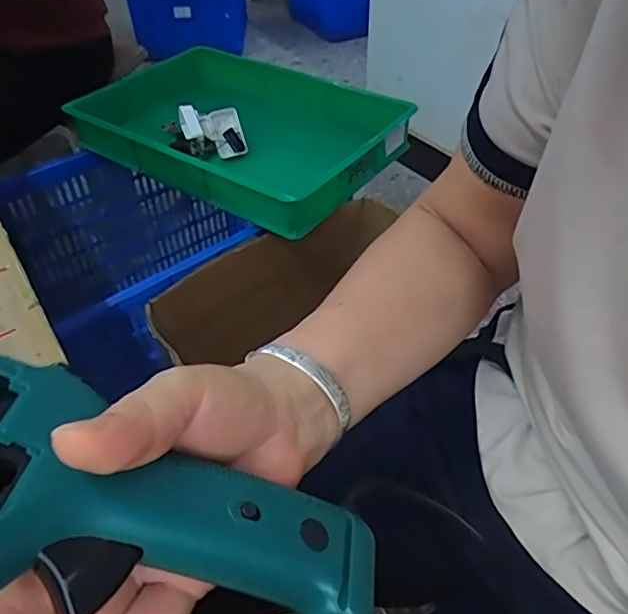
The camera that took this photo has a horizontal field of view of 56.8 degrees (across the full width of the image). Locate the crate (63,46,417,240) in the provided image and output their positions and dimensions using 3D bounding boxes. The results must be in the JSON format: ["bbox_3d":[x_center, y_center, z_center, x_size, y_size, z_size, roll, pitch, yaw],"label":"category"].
[{"bbox_3d":[-0.145,-0.363,1.174,0.580,0.106,0.451,25,49,24],"label":"crate"}]

